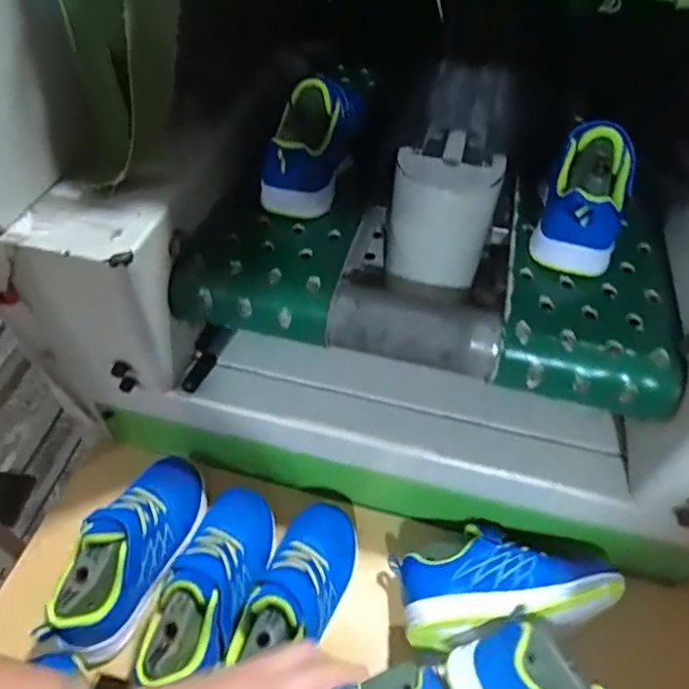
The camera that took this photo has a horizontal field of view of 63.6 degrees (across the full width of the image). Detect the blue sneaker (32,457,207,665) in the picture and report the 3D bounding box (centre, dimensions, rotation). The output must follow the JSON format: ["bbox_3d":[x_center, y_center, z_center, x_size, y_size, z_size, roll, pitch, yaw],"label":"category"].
[{"bbox_3d":[-0.198,0.187,0.516,0.078,0.081,0.196,15,39,11],"label":"blue sneaker"}]

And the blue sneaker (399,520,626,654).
[{"bbox_3d":[0.143,0.214,0.510,0.189,0.069,0.103,-6,51,-6],"label":"blue sneaker"}]

